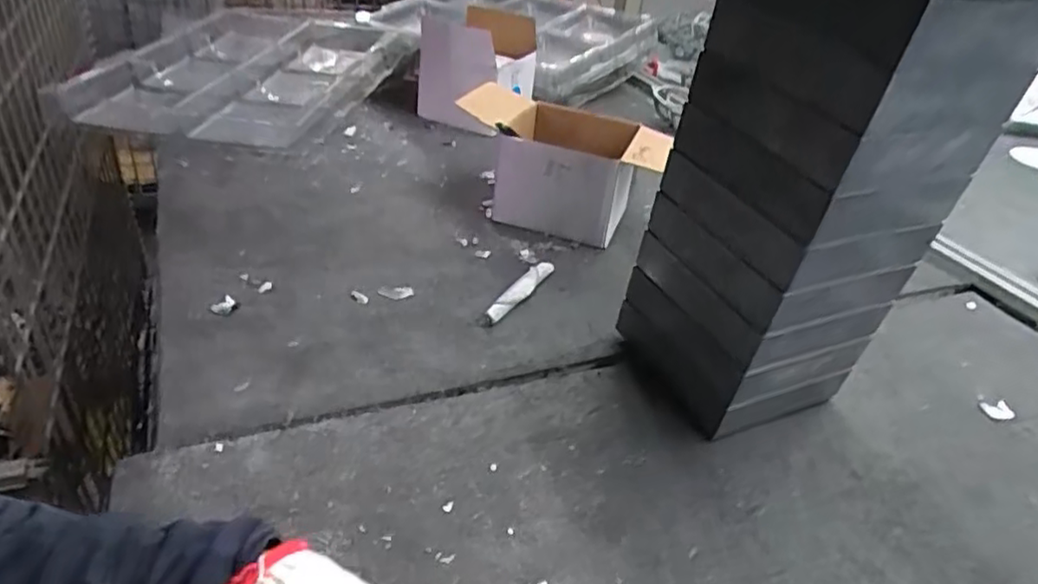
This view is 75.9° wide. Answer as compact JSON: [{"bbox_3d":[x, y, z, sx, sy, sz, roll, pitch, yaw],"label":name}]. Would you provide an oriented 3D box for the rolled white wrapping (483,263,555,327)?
[{"bbox_3d":[0.003,-0.003,0.616,0.018,0.013,0.115,19,36,19],"label":"rolled white wrapping"}]

